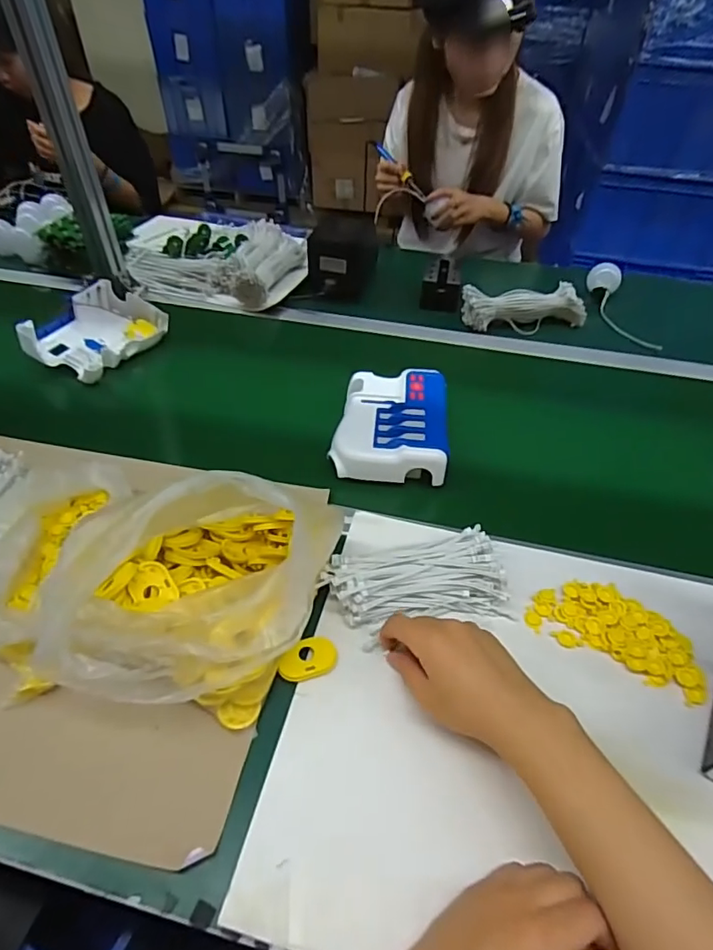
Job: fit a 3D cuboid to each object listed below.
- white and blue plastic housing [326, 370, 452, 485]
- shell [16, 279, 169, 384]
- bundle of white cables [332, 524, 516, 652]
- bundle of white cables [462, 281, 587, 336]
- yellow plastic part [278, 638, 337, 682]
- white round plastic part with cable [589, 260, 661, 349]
[{"bbox_3d":[0.047,-0.072,0.674,0.139,0.046,0.180,6,45,1],"label":"white and blue plastic housing"},{"bbox_3d":[-0.425,-0.233,0.837,0.150,0.076,0.199,24,48,18],"label":"shell"},{"bbox_3d":[0.064,0.110,0.522,0.169,0.043,0.095,-8,47,-13],"label":"bundle of white cables"},{"bbox_3d":[0.300,-0.296,0.925,0.211,0.065,0.077,-6,46,-11],"label":"bundle of white cables"},{"bbox_3d":[-0.045,0.171,0.478,0.054,0.005,0.035,-7,65,-16],"label":"yellow plastic part"},{"bbox_3d":[0.491,-0.306,0.956,0.055,0.045,0.229,-3,60,-8],"label":"white round plastic part with cable"}]

